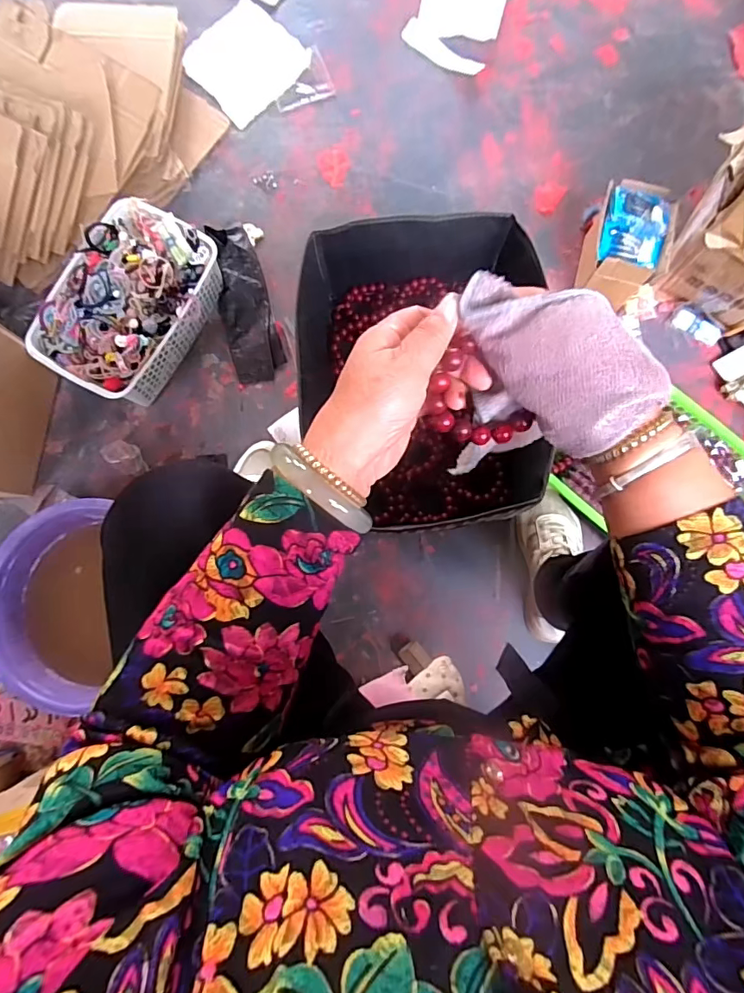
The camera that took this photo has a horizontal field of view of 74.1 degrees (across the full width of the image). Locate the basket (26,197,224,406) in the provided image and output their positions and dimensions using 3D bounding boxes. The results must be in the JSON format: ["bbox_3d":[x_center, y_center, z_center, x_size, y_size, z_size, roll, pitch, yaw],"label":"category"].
[{"bbox_3d":[-0.384,-0.303,0.782,0.201,0.134,0.297,34,83,5],"label":"basket"}]

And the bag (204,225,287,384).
[{"bbox_3d":[-0.216,-0.326,0.831,0.088,0.041,0.267,-15,81,-2],"label":"bag"}]

